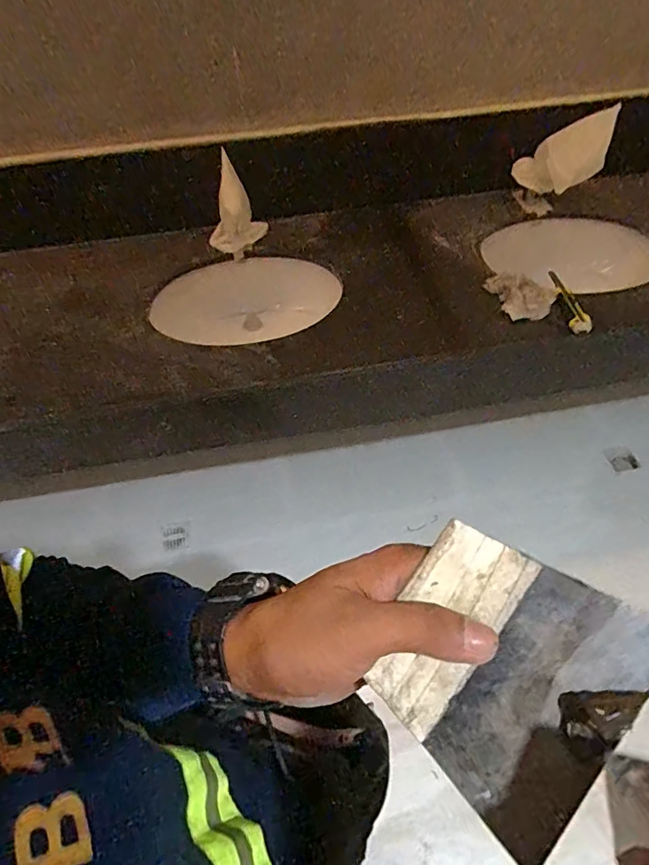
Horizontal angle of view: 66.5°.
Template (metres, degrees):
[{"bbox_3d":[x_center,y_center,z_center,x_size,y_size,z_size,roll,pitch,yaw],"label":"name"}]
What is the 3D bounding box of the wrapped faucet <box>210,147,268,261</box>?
[{"bbox_3d":[-0.209,-0.528,1.171,0.110,0.213,0.091,15,51,16],"label":"wrapped faucet"}]

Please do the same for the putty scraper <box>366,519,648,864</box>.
[{"bbox_3d":[0.075,0.103,0.214,0.096,0.005,0.102,31,84,23],"label":"putty scraper"}]

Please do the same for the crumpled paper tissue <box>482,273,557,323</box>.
[{"bbox_3d":[0.412,-0.292,1.063,0.149,0.031,0.120,20,56,17],"label":"crumpled paper tissue"}]

